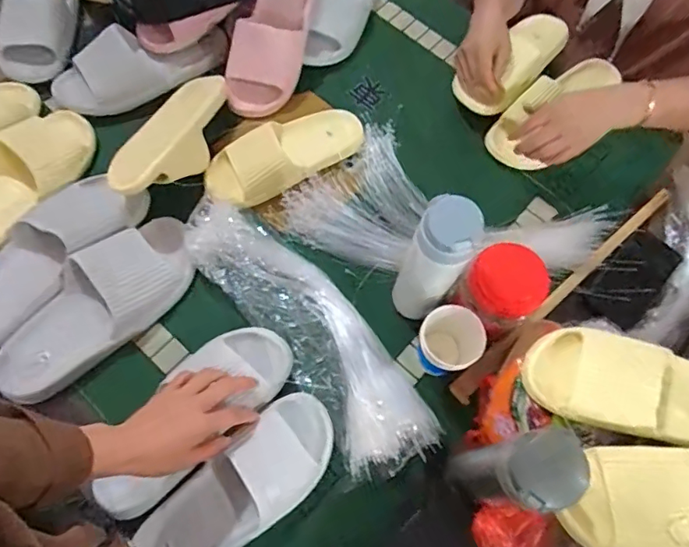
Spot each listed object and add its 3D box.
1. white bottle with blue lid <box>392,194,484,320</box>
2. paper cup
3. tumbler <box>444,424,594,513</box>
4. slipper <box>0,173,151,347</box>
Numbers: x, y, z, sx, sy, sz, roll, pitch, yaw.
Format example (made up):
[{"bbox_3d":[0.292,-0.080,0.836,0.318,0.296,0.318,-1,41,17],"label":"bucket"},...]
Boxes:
[{"bbox_3d":[0.102,-0.010,0.584,0.062,0.199,0.065,1,67,-2],"label":"white bottle with blue lid"},{"bbox_3d":[0.125,0.083,0.620,0.070,0.082,0.072,1,67,-2],"label":"paper cup"},{"bbox_3d":[0.155,0.194,0.489,0.081,0.169,0.060,-19,69,-10],"label":"tumbler"},{"bbox_3d":[-0.366,-0.021,0.634,0.089,0.054,0.256,39,71,13],"label":"slipper"}]

